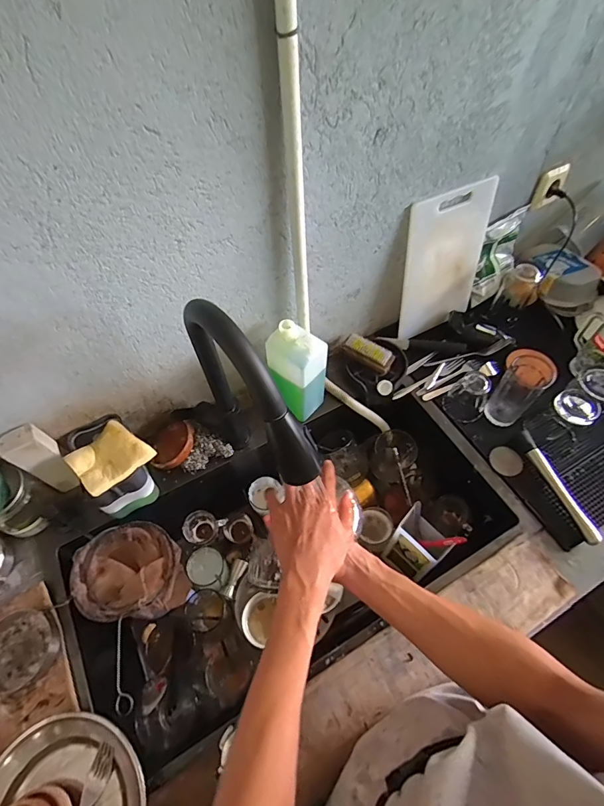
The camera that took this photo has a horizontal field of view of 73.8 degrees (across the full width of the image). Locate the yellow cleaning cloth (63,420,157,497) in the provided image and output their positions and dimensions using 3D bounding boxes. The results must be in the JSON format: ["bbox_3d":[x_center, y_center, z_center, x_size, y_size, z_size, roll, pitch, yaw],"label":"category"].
[{"bbox_3d":[-0.302,0.081,0.629,0.103,0.016,0.099,-40,65,-22],"label":"yellow cleaning cloth"}]

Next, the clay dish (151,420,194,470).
[{"bbox_3d":[-0.239,0.079,0.739,0.094,0.015,0.086,-17,56,28],"label":"clay dish"}]

